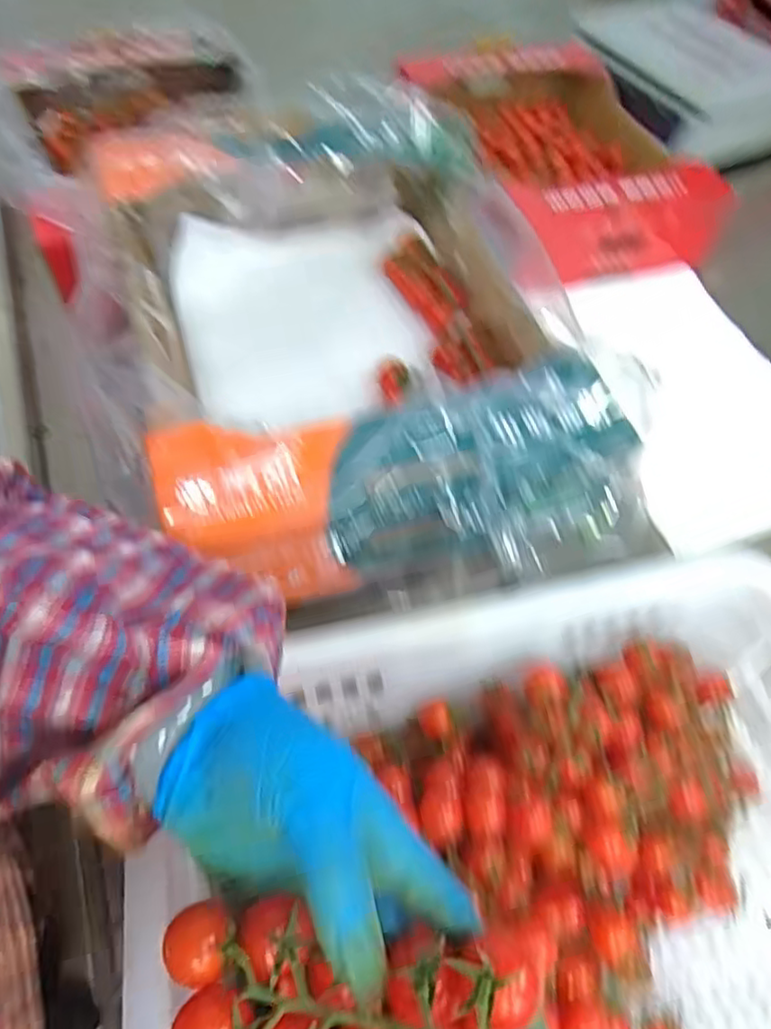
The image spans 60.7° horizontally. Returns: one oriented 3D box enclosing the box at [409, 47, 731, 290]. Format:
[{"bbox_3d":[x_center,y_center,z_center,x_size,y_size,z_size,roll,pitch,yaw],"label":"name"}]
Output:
[{"bbox_3d":[0.222,-0.474,0.891,0.305,0.130,0.410,-16,60,-15],"label":"box"}]

